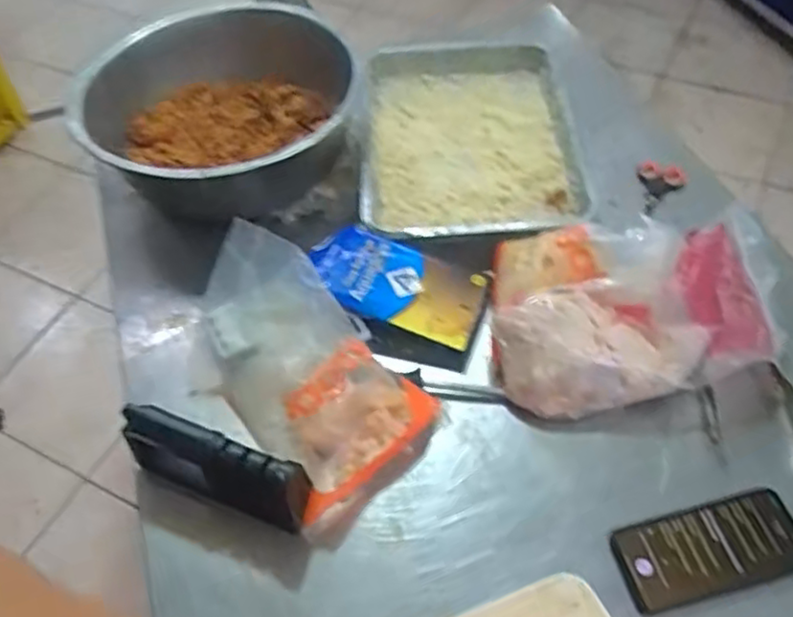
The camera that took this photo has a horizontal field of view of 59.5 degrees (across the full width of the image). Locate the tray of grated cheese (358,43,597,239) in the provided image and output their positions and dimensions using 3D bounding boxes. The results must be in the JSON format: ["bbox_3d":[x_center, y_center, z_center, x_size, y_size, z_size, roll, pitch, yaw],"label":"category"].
[{"bbox_3d":[0.097,-0.228,0.968,0.283,0.070,0.379,-2,52,2],"label":"tray of grated cheese"}]

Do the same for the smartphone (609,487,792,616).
[{"bbox_3d":[0.290,0.221,0.638,0.167,0.012,0.076,-13,53,-6],"label":"smartphone"}]

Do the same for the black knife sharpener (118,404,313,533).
[{"bbox_3d":[-0.174,0.153,0.663,0.192,0.092,0.036,16,55,15],"label":"black knife sharpener"}]

